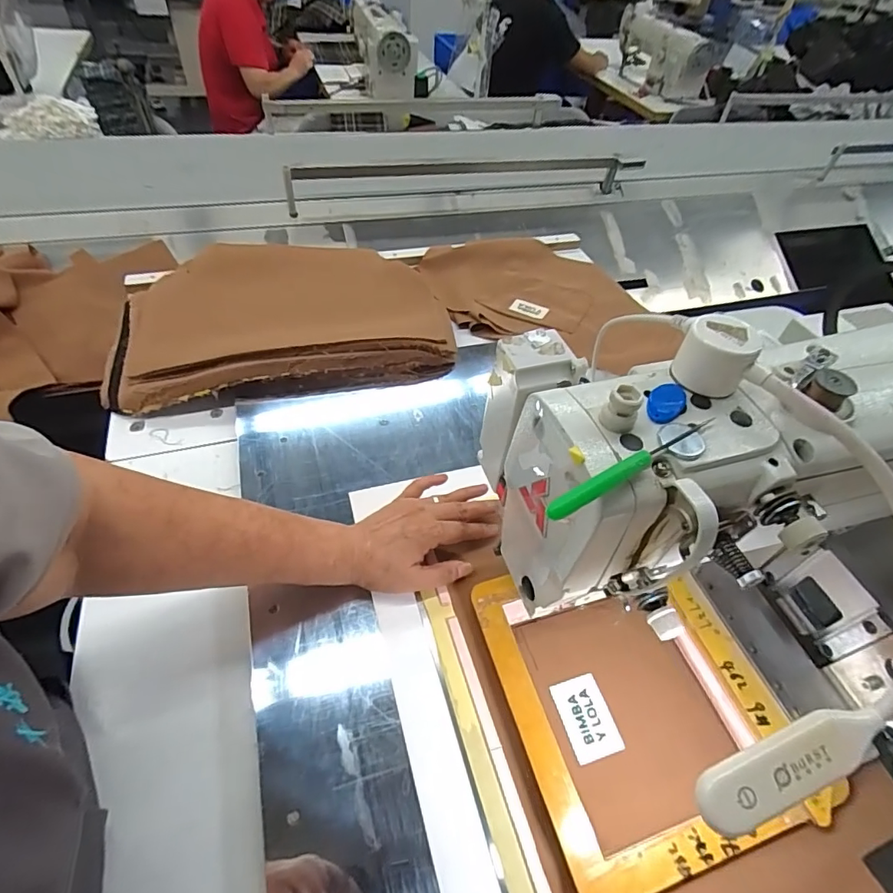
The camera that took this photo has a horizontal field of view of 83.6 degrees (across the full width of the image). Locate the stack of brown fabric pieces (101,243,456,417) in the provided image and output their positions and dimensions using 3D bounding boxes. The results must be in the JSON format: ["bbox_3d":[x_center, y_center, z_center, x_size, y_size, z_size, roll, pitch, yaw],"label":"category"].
[{"bbox_3d":[-0.239,-0.194,0.743,0.457,0.082,0.316,-8,51,-13],"label":"stack of brown fabric pieces"}]

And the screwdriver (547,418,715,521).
[{"bbox_3d":[0.097,0.008,0.253,0.117,0.008,0.007,-24,56,-25],"label":"screwdriver"}]

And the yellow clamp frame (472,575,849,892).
[{"bbox_3d":[0.156,0.200,0.416,0.210,0.014,0.236,-13,53,-12],"label":"yellow clamp frame"}]

